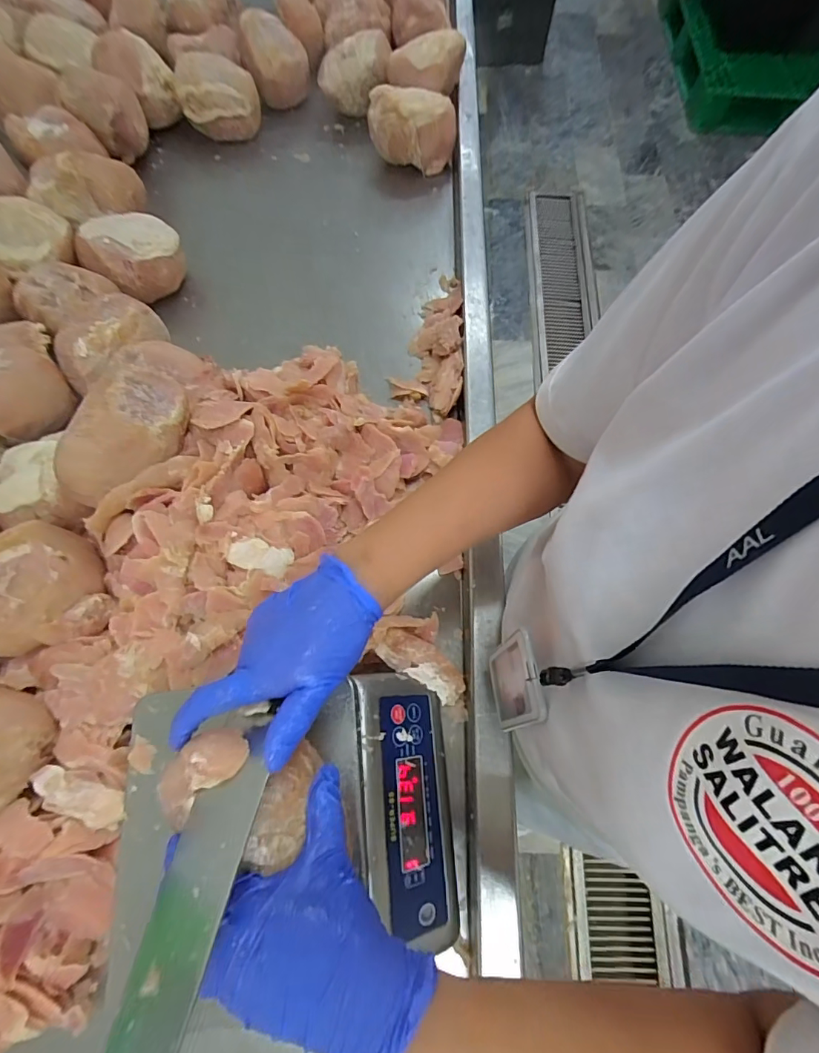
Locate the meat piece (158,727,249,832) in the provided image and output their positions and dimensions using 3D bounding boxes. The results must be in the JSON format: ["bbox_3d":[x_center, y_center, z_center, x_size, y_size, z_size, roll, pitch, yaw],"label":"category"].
[{"bbox_3d":[-0.131,0.150,0.290,0.037,0.019,0.057,41,76,15],"label":"meat piece"}]

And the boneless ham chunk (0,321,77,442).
[{"bbox_3d":[-0.476,-0.182,0.573,0.095,0.075,0.122,-29,72,-9],"label":"boneless ham chunk"}]

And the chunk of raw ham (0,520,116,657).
[{"bbox_3d":[-0.362,0.066,0.447,0.110,0.078,0.127,26,72,10],"label":"chunk of raw ham"}]

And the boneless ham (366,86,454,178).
[{"bbox_3d":[0.004,-0.663,0.779,0.141,0.080,0.094,-3,70,0],"label":"boneless ham"}]

